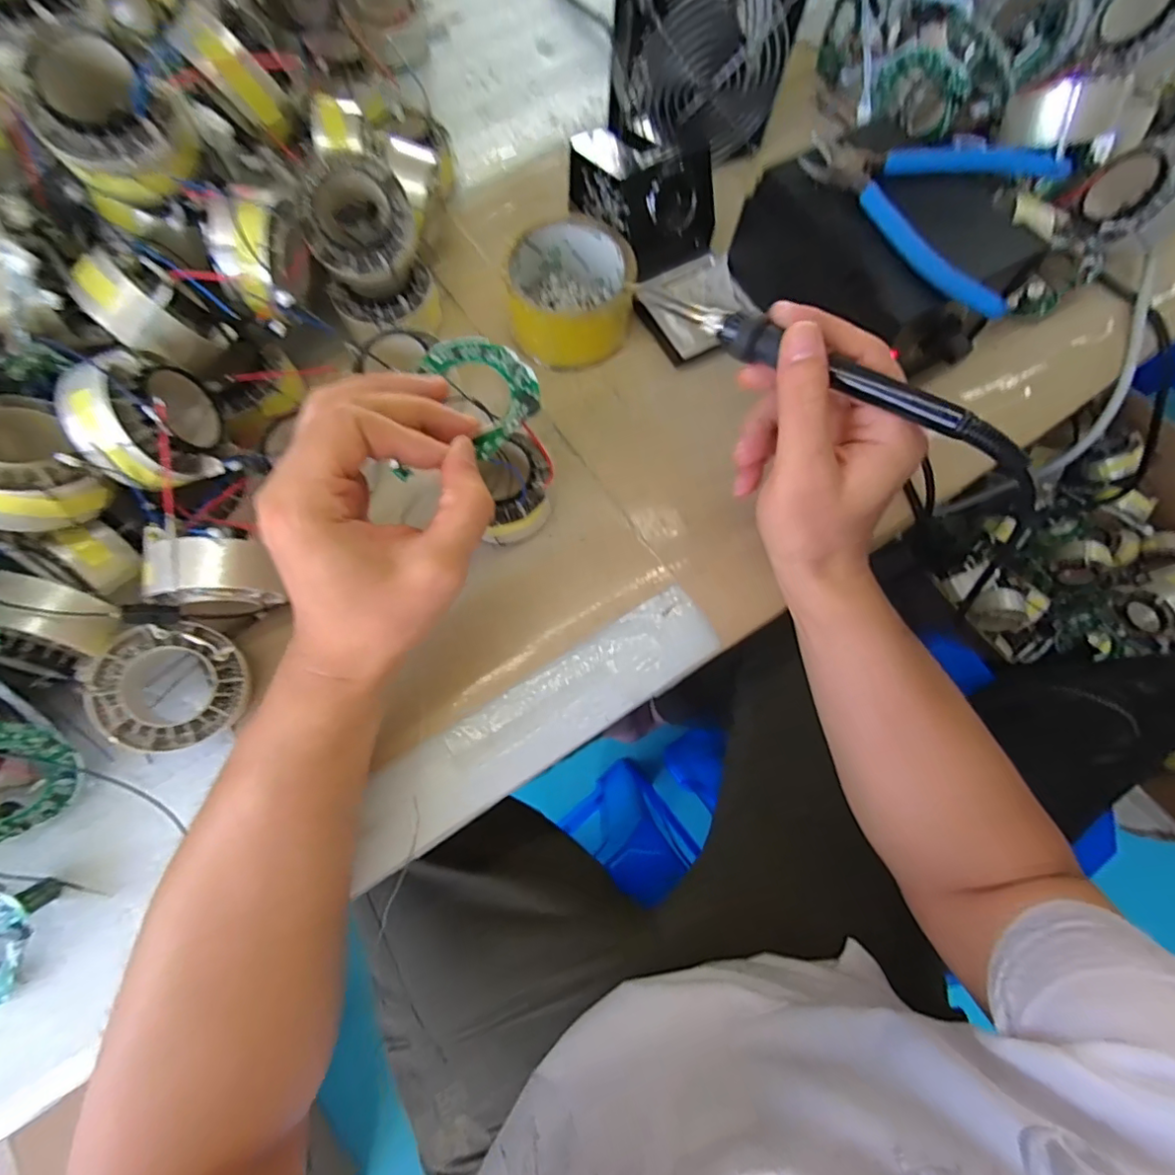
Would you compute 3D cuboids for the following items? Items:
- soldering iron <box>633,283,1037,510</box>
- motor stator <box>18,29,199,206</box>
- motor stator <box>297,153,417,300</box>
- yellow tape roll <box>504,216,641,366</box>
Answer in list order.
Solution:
[{"bbox_3d":[0.109,-0.101,0.258,0.205,0.019,0.017,35,77,19],"label":"soldering iron"},{"bbox_3d":[-0.231,-0.228,0.273,0.060,0.043,0.060,-39,78,-11],"label":"motor stator"},{"bbox_3d":[-0.139,-0.223,0.344,0.064,0.069,0.031,-47,40,-1],"label":"motor stator"},{"bbox_3d":[-0.013,-0.205,0.382,0.082,0.047,0.094,-9,74,-3],"label":"yellow tape roll"}]

